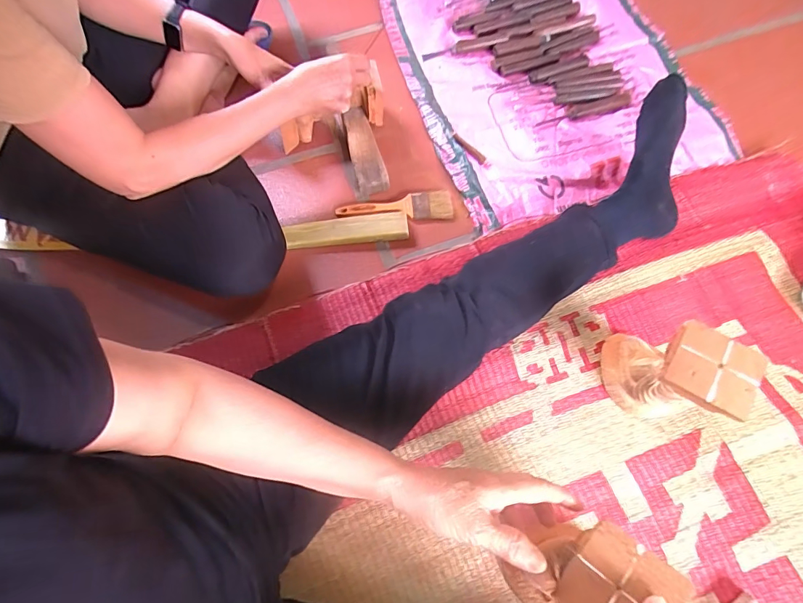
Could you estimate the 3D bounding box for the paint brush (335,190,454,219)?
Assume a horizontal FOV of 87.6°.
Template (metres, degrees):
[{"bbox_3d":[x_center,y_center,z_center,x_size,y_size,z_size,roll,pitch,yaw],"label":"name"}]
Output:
[{"bbox_3d":[-0.009,-0.147,0.667,0.181,0.018,0.047,-8,68,0],"label":"paint brush"}]

